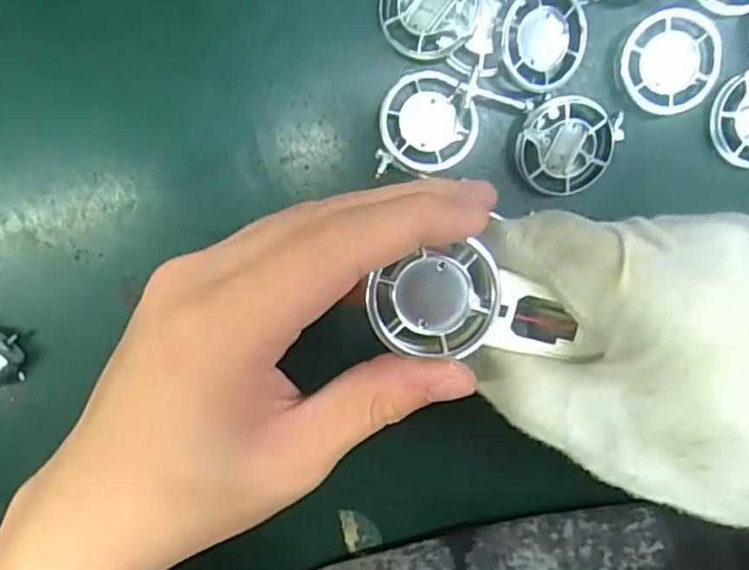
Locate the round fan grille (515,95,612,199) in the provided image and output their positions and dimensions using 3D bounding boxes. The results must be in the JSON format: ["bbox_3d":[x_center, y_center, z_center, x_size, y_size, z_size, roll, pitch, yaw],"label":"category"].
[{"bbox_3d":[0.076,-0.055,0.274,0.038,0.019,0.039,0,99,-1],"label":"round fan grille"}]

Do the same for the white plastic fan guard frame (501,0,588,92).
[{"bbox_3d":[0.066,-0.095,0.262,0.034,0.008,0.038,2,99,-2],"label":"white plastic fan guard frame"}]

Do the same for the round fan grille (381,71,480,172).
[{"bbox_3d":[0.021,-0.064,0.267,0.035,0.005,0.038,0,99,-1],"label":"round fan grille"}]

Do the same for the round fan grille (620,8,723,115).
[{"bbox_3d":[0.117,-0.089,0.271,0.037,0.012,0.038,0,99,-1],"label":"round fan grille"}]

